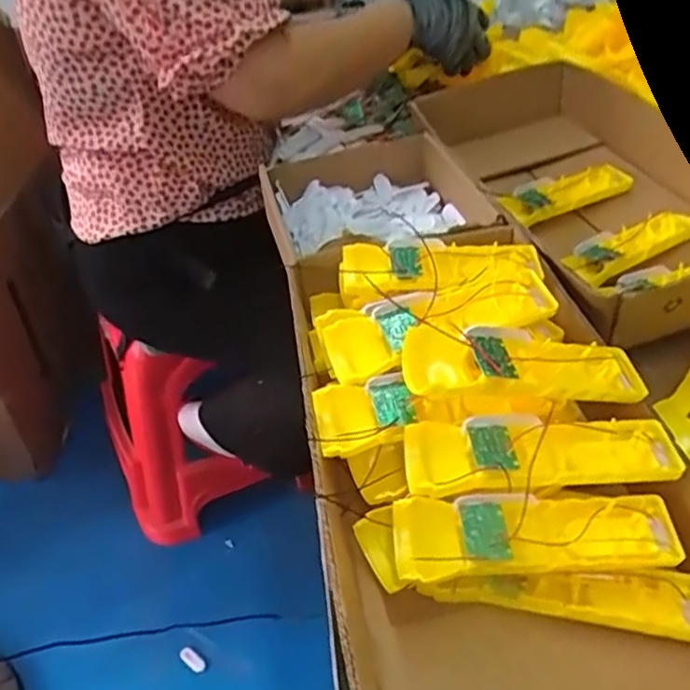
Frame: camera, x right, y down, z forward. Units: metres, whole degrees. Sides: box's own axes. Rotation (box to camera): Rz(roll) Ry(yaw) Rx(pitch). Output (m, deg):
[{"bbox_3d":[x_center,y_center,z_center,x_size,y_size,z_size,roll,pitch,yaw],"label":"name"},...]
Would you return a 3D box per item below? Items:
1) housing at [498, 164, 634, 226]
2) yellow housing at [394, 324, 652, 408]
[{"bbox_3d":[0.230,-0.159,0.709,0.135,0.033,0.048,-18,44,-19],"label":"housing"},{"bbox_3d":[0.119,0.013,0.441,0.162,0.043,0.051,-7,41,-8],"label":"yellow housing"}]

